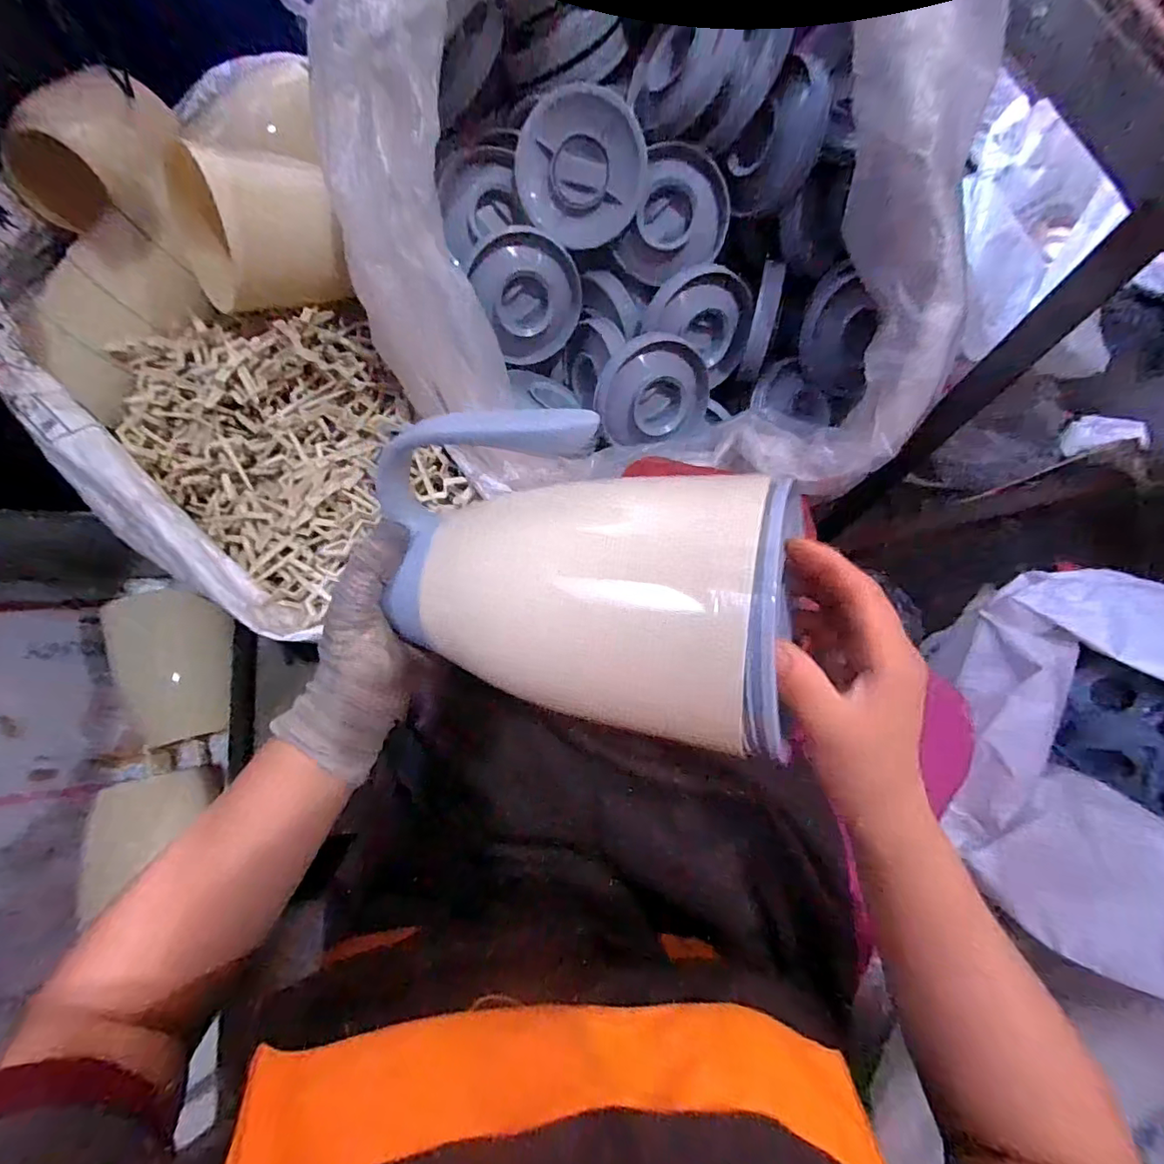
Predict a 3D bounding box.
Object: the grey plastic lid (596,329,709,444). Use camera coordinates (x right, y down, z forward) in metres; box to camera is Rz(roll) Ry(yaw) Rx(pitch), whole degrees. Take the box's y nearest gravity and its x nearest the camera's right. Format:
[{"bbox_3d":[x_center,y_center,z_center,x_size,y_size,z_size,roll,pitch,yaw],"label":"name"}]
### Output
[{"bbox_3d":[0.086,-0.223,0.616,0.139,0.029,0.115,-12,106,-15],"label":"grey plastic lid"}]

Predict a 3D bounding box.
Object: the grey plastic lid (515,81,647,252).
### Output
[{"bbox_3d":[-0.001,-0.439,0.565,0.133,0.016,0.133,-2,117,-4],"label":"grey plastic lid"}]

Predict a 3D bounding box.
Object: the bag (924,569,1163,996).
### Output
[{"bbox_3d":[0.525,0.190,0.525,0.271,0.288,0.343,11,73,5],"label":"bag"}]

